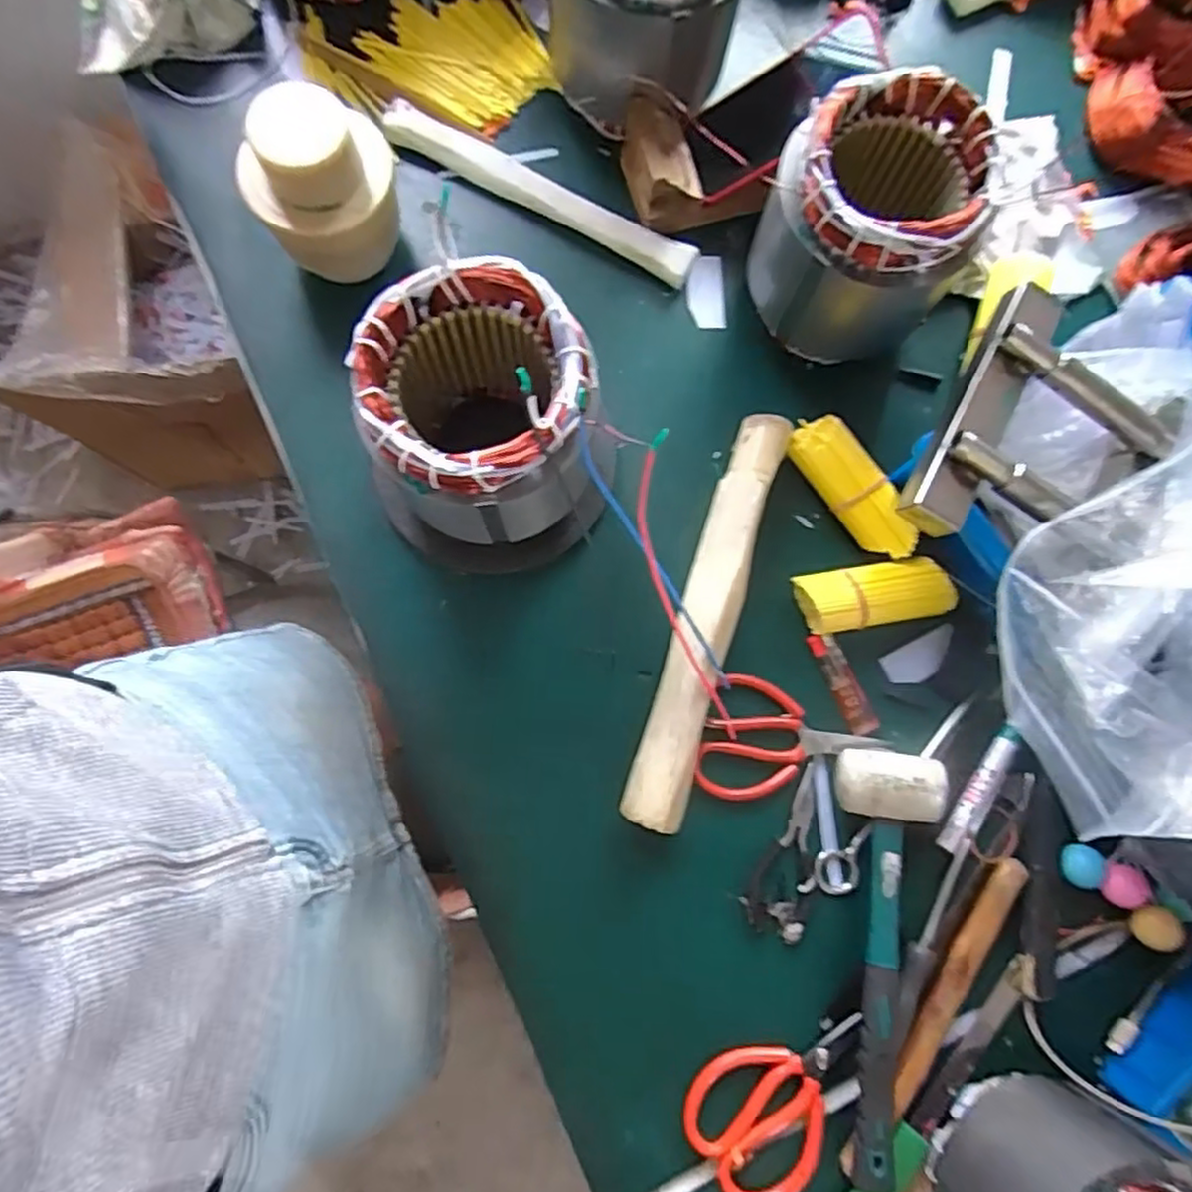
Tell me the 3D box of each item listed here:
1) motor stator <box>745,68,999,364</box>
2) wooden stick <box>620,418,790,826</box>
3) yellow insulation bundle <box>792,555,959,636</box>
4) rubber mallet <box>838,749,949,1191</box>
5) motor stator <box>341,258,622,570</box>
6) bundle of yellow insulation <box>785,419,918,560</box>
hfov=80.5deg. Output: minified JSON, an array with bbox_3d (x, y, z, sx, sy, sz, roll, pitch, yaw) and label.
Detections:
[{"bbox_3d":[0.204,-0.278,0.555,0.134,0.166,0.135,-3,80,-2],"label":"motor stator"},{"bbox_3d":[0.089,0.014,0.557,0.047,0.043,0.337,18,80,2],"label":"wooden stick"},{"bbox_3d":[0.224,0.000,0.569,0.118,0.037,0.048,-7,80,-3],"label":"yellow insulation bundle"},{"bbox_3d":[0.214,0.258,0.510,0.068,0.046,0.282,3,80,-1],"label":"rubber mallet"},{"bbox_3d":[-0.076,-0.104,0.506,0.158,0.181,0.160,0,80,-1],"label":"motor stator"},{"bbox_3d":[0.210,-0.087,0.584,0.056,0.041,0.136,-34,82,-7],"label":"bundle of yellow insulation"}]

